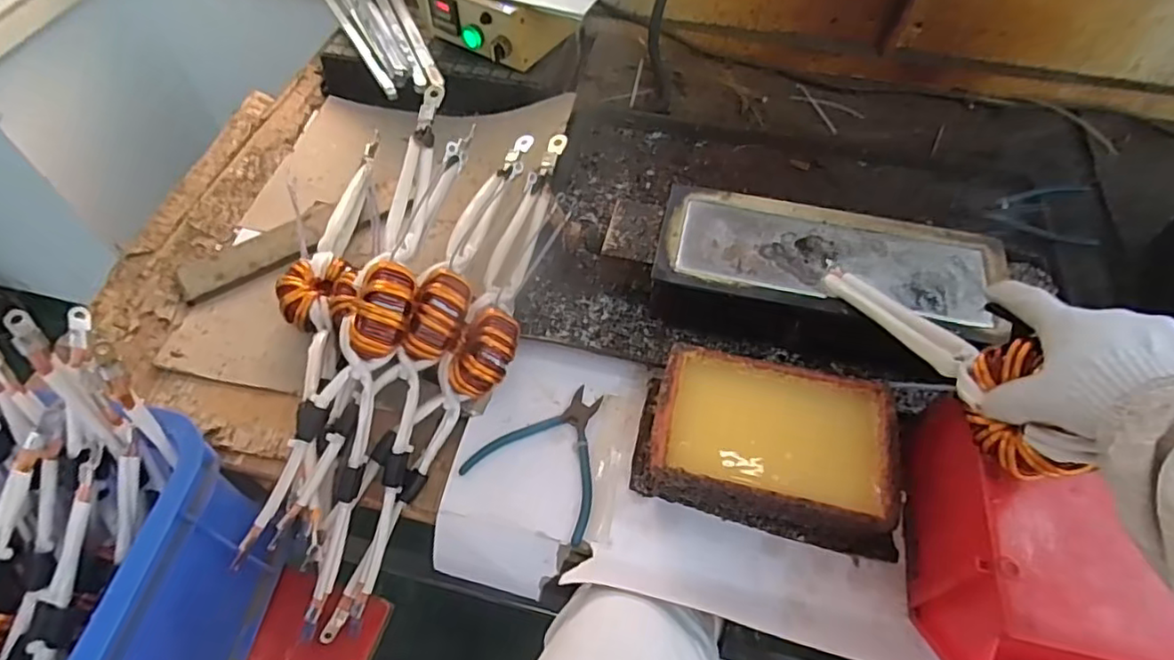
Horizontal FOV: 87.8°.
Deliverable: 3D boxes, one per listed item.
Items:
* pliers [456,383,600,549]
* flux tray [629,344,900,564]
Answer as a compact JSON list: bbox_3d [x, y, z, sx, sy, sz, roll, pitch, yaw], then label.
[{"bbox_3d":[-0.025,0.112,0.571,0.125,0.007,0.131,29,60,18],"label":"pliers"},{"bbox_3d":[0.161,0.102,0.545,0.224,0.064,0.137,11,56,7],"label":"flux tray"}]

